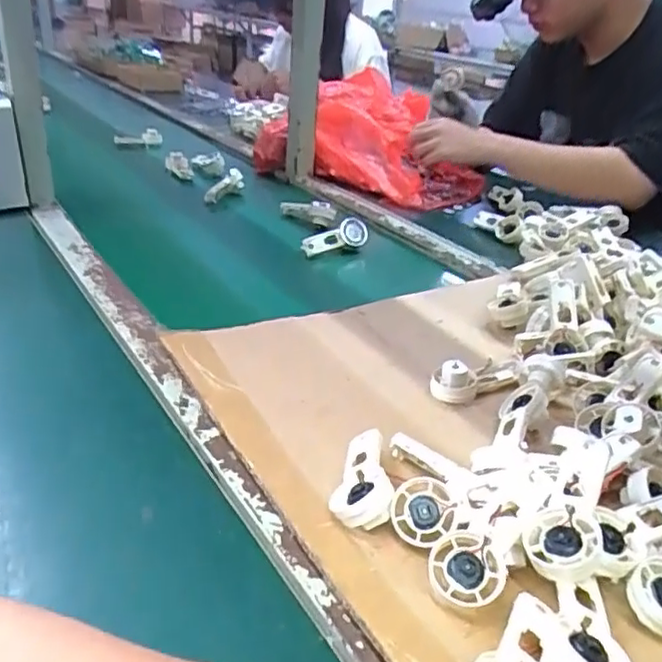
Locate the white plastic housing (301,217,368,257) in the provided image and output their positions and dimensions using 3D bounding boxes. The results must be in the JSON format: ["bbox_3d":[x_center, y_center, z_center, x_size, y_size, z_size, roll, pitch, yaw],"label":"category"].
[{"bbox_3d":[0.007,-0.127,0.881,0.097,0.038,0.020,-14,33,-32],"label":"white plastic housing"}]

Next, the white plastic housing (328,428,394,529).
[{"bbox_3d":[0.018,0.094,0.426,0.036,0.037,0.092,1,29,-2],"label":"white plastic housing"}]

